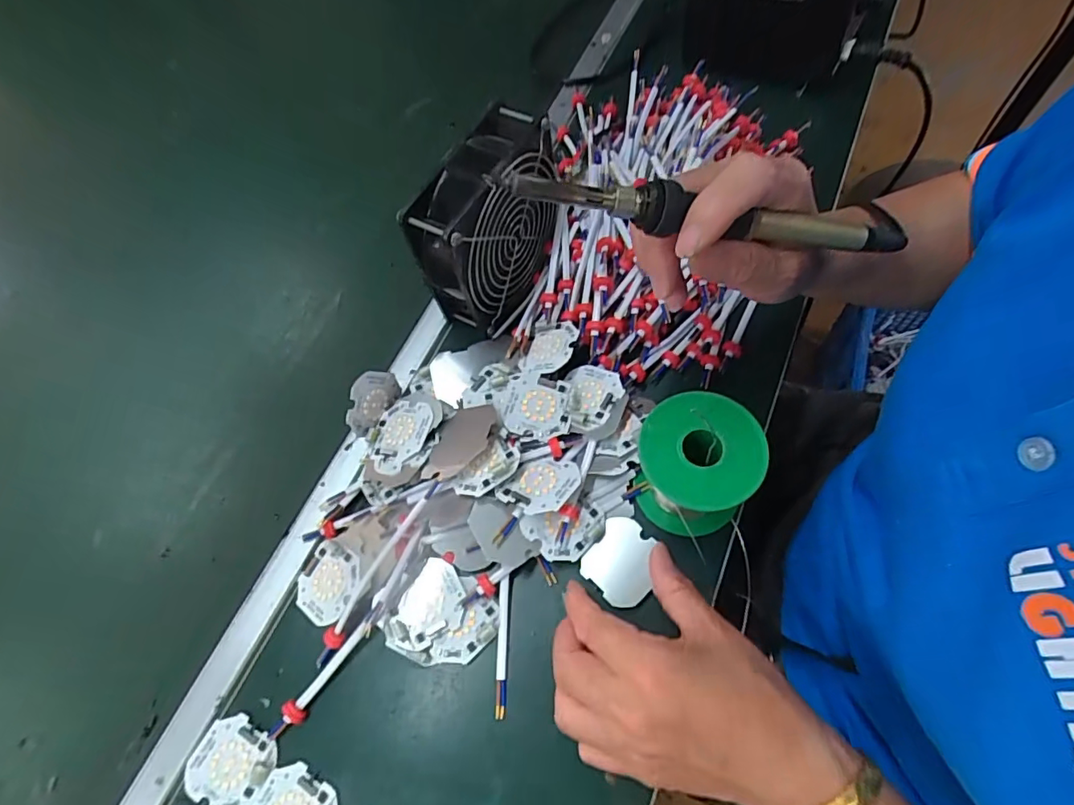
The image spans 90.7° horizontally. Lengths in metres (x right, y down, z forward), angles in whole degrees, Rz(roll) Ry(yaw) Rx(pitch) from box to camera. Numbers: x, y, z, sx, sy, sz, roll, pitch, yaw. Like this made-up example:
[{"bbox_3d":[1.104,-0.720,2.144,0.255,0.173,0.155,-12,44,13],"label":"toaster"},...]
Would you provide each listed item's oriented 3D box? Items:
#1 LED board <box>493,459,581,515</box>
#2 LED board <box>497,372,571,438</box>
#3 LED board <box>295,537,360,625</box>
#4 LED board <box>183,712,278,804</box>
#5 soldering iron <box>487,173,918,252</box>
[{"bbox_3d":[0.004,0.051,0.331,0.039,0.004,0.045,23,50,28],"label":"LED board"},{"bbox_3d":[-0.001,0.000,0.359,0.047,0.004,0.047,6,65,11],"label":"LED board"},{"bbox_3d":[-0.136,0.117,0.345,0.044,0.004,0.046,22,77,30],"label":"LED board"},{"bbox_3d":[-0.180,0.213,0.312,0.046,0.004,0.046,25,70,18],"label":"LED board"},{"bbox_3d":[0.079,-0.083,0.230,0.197,0.015,0.015,1,67,-16],"label":"soldering iron"}]

